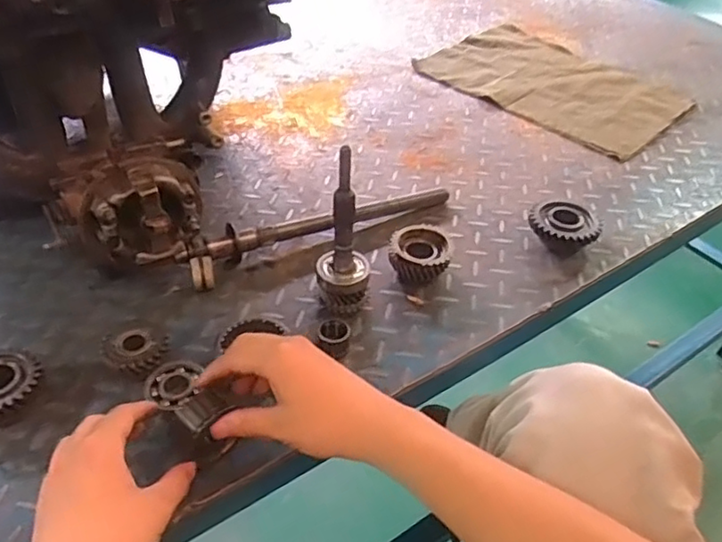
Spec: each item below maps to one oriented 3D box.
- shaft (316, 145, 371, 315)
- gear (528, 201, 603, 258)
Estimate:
[{"bbox_3d":[-0.014,-0.030,0.572,0.052,0.166,0.047,2,42,-3],"label":"shaft"},{"bbox_3d":[0.234,-0.049,0.712,0.080,0.033,0.080,19,43,15],"label":"gear"}]

